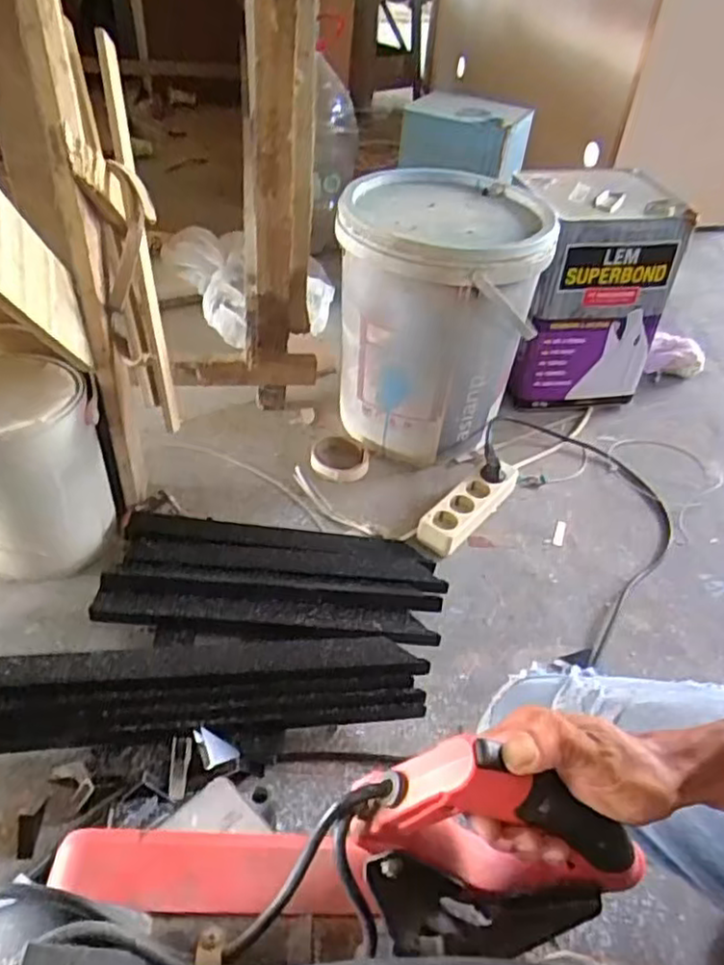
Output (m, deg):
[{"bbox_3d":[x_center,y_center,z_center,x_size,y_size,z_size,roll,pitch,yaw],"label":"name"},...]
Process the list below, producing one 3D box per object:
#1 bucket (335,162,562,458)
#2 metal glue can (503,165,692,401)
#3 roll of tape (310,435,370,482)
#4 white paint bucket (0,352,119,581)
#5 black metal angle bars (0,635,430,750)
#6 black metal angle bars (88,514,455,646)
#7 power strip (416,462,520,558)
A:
[{"bbox_3d":[0.104,-0.249,1.082,0.280,0.378,0.282,4,42,-4],"label":"bucket"},{"bbox_3d":[0.382,-0.333,1.225,0.230,0.375,0.214,4,42,-4],"label":"metal glue can"},{"bbox_3d":[-0.035,-0.041,1.106,0.096,0.026,0.110,8,41,1],"label":"roll of tape"},{"bbox_3d":[-0.426,-0.018,0.879,0.172,0.245,0.173,4,42,-4],"label":"white paint bucket"},{"bbox_3d":[-0.167,0.227,0.738,0.462,0.086,0.085,-1,42,-9],"label":"black metal angle bars"},{"bbox_3d":[-0.110,0.121,0.895,0.421,0.044,0.198,4,42,-4],"label":"black metal angle bars"},{"bbox_3d":[0.165,0.032,1.027,0.063,0.037,0.203,34,48,27],"label":"power strip"}]

